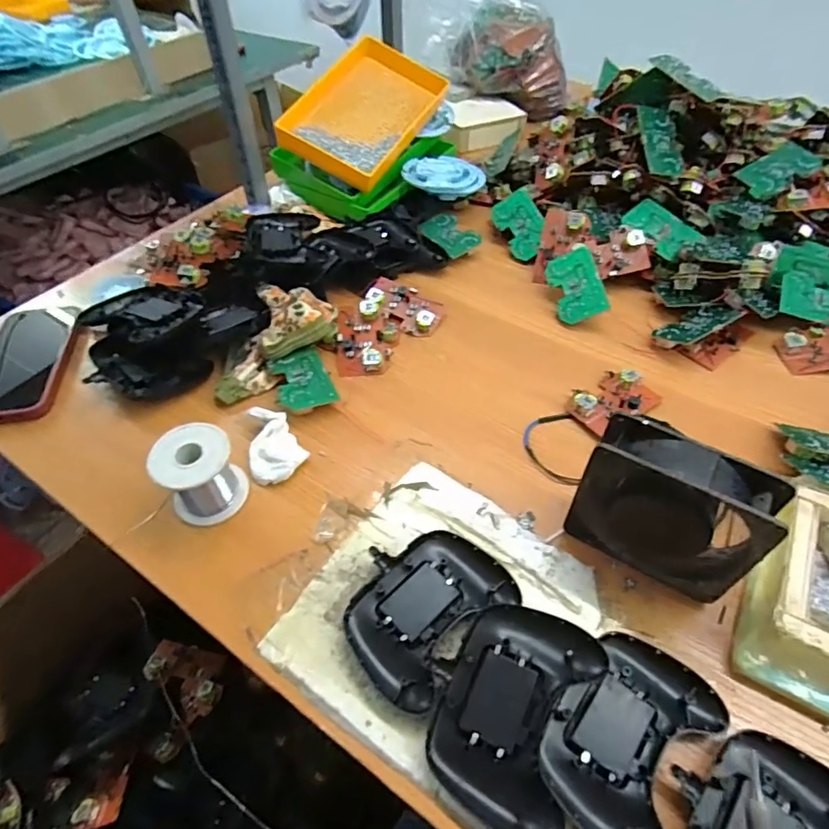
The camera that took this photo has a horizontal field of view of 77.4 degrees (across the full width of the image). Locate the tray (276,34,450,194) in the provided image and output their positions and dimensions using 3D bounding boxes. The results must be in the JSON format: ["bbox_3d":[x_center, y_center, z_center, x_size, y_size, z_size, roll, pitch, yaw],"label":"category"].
[{"bbox_3d":[-0.069,-0.437,0.743,0.154,0.027,0.238,31,70,-2],"label":"tray"}]

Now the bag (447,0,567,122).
[{"bbox_3d":[0.176,-0.641,0.928,0.209,0.151,0.154,13,52,11],"label":"bag"}]

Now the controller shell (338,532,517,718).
[{"bbox_3d":[0.007,0.143,0.386,0.092,0.018,0.121,37,60,27],"label":"controller shell"}]

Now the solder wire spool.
[{"bbox_3d":[-0.179,0.051,0.434,0.063,0.069,0.057,-36,59,-25],"label":"solder wire spool"}]

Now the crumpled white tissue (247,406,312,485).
[{"bbox_3d":[-0.132,0.029,0.476,0.050,0.027,0.071,-28,56,-21],"label":"crumpled white tissue"}]

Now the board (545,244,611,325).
[{"bbox_3d":[0.190,-0.153,0.608,0.055,0.007,0.094,-20,66,24],"label":"board"}]

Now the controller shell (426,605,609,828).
[{"bbox_3d":[0.063,0.189,0.333,0.085,0.032,0.119,21,54,17],"label":"controller shell"}]

